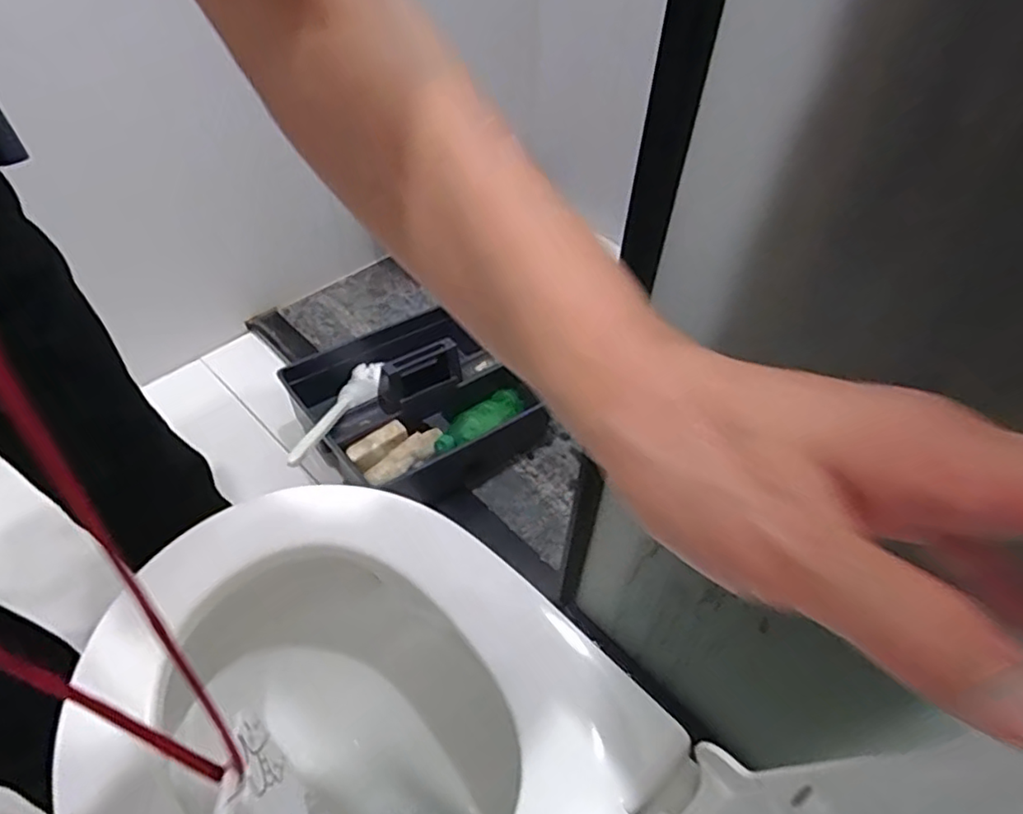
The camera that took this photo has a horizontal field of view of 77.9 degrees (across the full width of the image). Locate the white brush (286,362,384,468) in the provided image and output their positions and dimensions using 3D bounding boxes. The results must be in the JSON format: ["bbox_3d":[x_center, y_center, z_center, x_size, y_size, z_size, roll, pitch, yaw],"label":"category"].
[{"bbox_3d":[-0.277,0.009,1.024,0.070,0.032,0.312,11,32,9],"label":"white brush"}]

